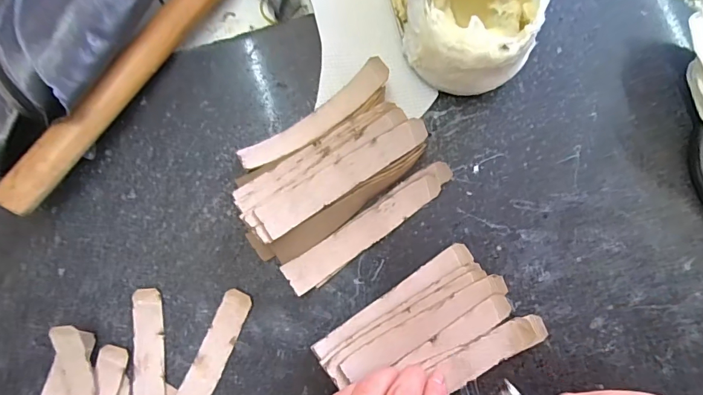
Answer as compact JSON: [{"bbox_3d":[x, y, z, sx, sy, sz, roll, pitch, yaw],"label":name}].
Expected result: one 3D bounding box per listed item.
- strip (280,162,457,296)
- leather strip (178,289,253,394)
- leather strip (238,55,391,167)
[{"bbox_3d":[0.013,0.019,0.274,0.125,0.012,0.023,-35,83,-5],"label":"strip"},{"bbox_3d":[-0.096,0.114,0.263,0.021,0.009,0.115,22,82,3],"label":"leather strip"},{"bbox_3d":[-0.025,-0.052,0.274,0.108,0.030,0.021,-32,83,-5],"label":"leather strip"}]

